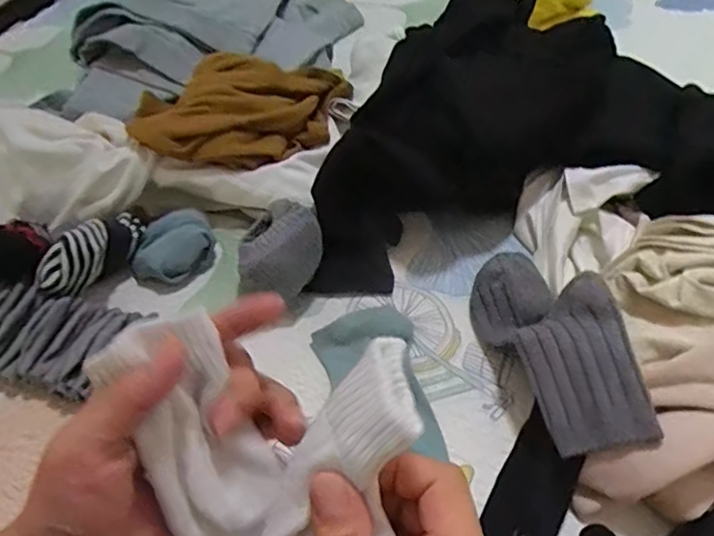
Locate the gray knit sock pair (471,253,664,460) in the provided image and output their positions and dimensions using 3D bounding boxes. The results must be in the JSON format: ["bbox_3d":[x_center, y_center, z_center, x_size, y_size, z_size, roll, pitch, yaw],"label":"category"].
[{"bbox_3d":[0.171,0.062,0.504,0.093,0.080,0.216,-15,51,-6],"label":"gray knit sock pair"}]

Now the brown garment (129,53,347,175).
[{"bbox_3d":[-0.134,-0.179,0.679,0.237,0.069,0.168,-2,51,2],"label":"brown garment"}]

